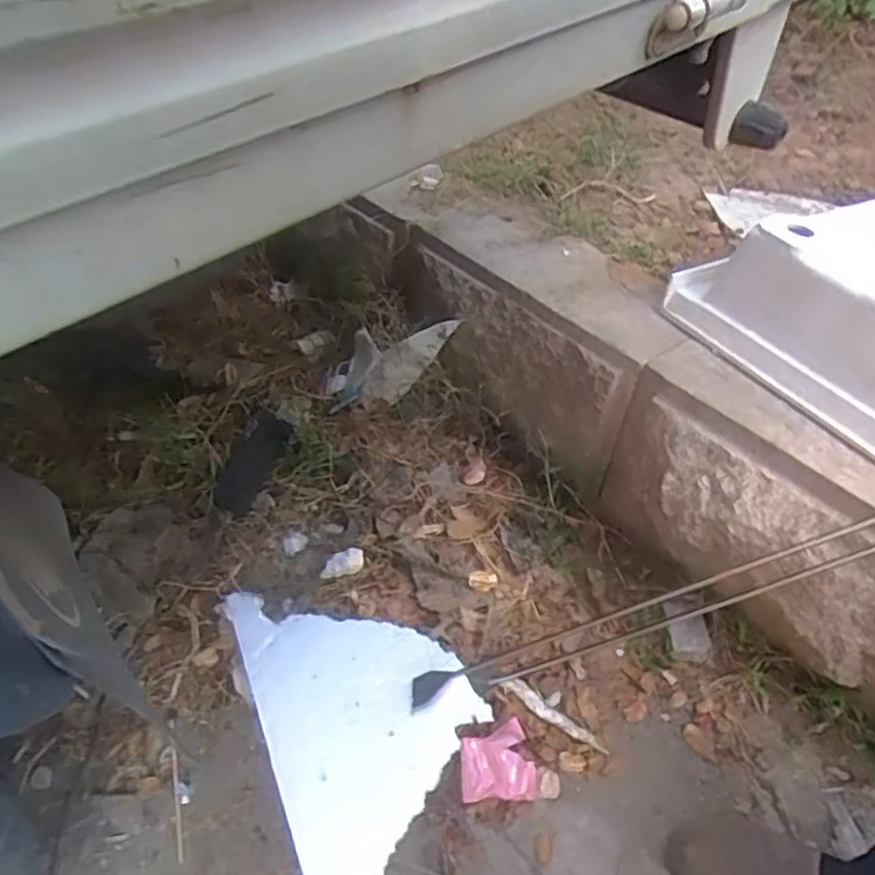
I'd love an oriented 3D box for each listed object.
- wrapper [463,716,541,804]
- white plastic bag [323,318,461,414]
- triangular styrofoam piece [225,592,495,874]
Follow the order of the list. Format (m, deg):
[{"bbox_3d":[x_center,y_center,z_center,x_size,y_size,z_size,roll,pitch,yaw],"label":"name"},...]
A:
[{"bbox_3d":[0.075,0.407,0.918,0.091,0.027,0.096,-2,44,-4],"label":"wrapper"},{"bbox_3d":[-0.078,-0.130,1.201,0.240,0.100,0.081,-26,48,-2],"label":"white plastic bag"},{"bbox_3d":[-0.067,0.227,0.642,0.174,0.045,0.299,-16,47,-18],"label":"triangular styrofoam piece"}]

